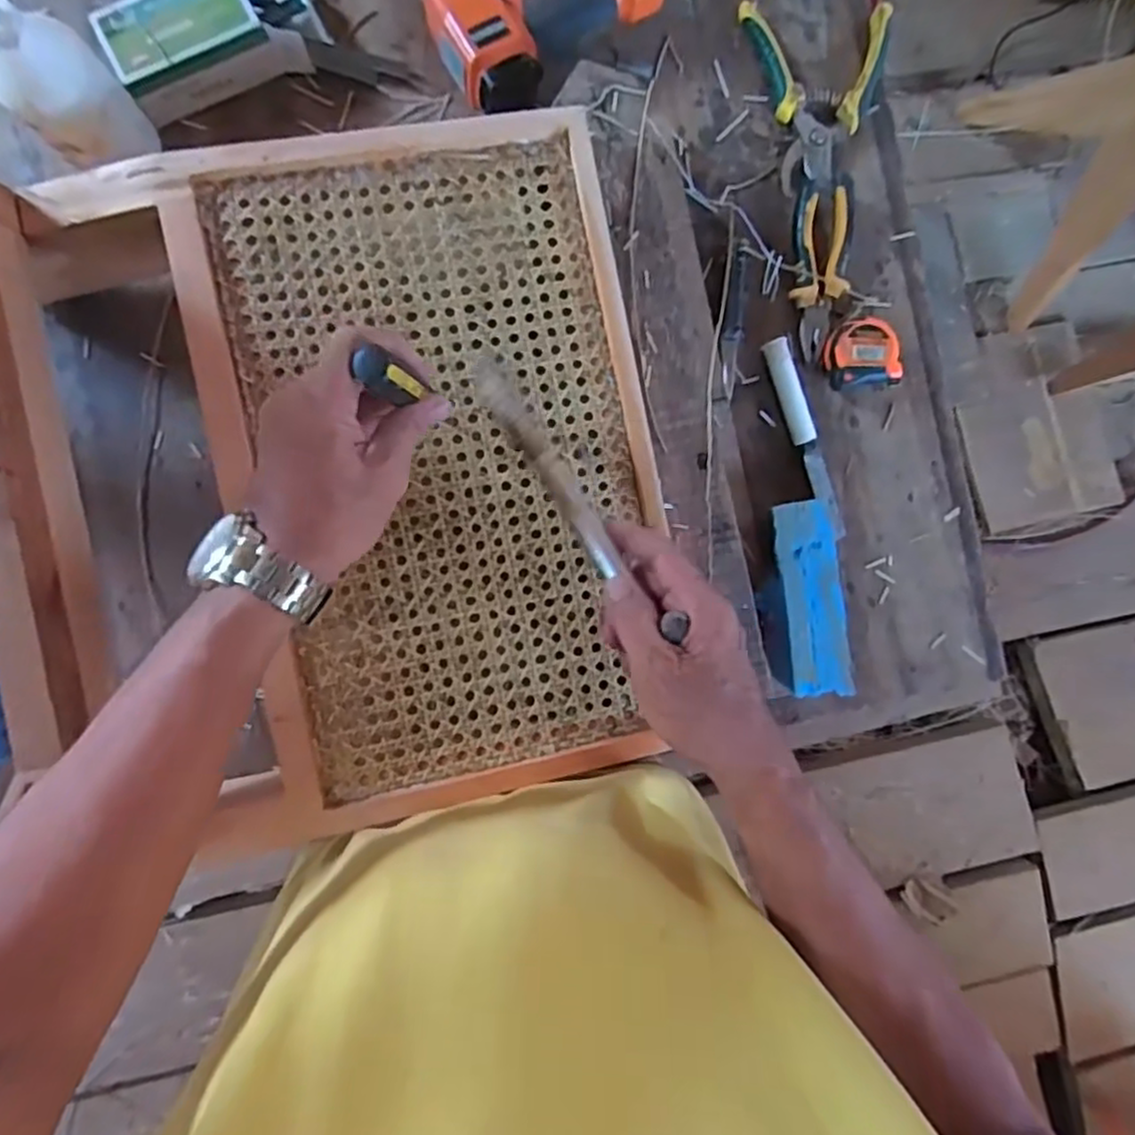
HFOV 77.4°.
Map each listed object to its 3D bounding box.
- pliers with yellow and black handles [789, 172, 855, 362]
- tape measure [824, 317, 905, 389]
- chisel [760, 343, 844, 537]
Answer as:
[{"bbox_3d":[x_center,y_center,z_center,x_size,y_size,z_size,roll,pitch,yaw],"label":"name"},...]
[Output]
[{"bbox_3d":[0.228,-0.274,0.643,0.056,0.025,0.165,7,90,-5],"label":"pliers with yellow and black handles"},{"bbox_3d":[0.264,-0.192,0.640,0.062,0.033,0.056,-8,91,-5],"label":"tape measure"},{"bbox_3d":[0.219,-0.118,0.646,0.027,0.020,0.185,-19,92,-4],"label":"chisel"}]

